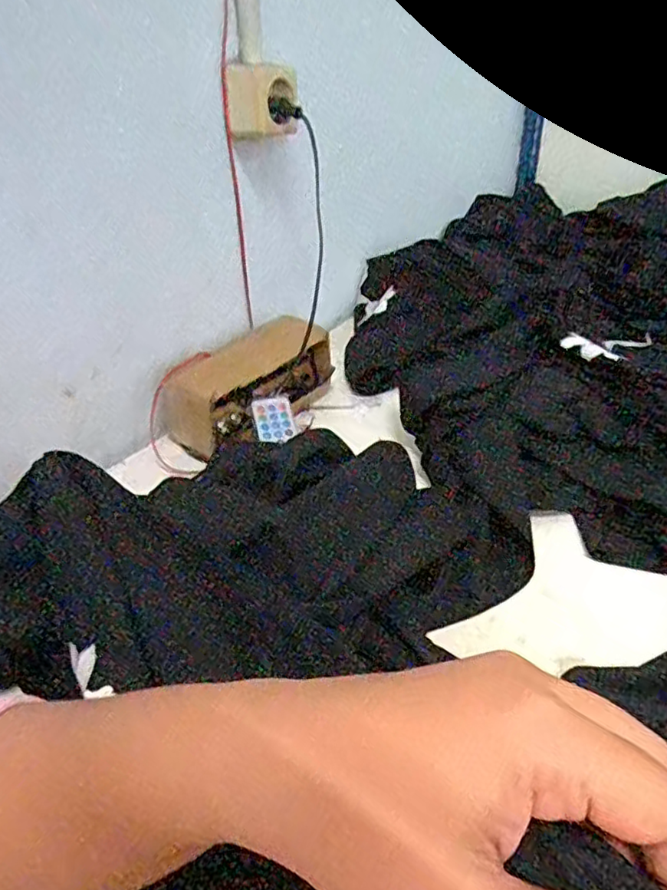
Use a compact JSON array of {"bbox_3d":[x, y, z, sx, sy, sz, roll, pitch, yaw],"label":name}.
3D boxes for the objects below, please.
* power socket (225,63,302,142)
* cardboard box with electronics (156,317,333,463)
[{"bbox_3d":[-0.068,-0.330,0.582,0.038,0.058,0.064,24,44,31],"label":"power socket"},{"bbox_3d":[-0.086,-0.064,0.642,0.073,0.077,0.185,26,45,33],"label":"cardboard box with electronics"}]

